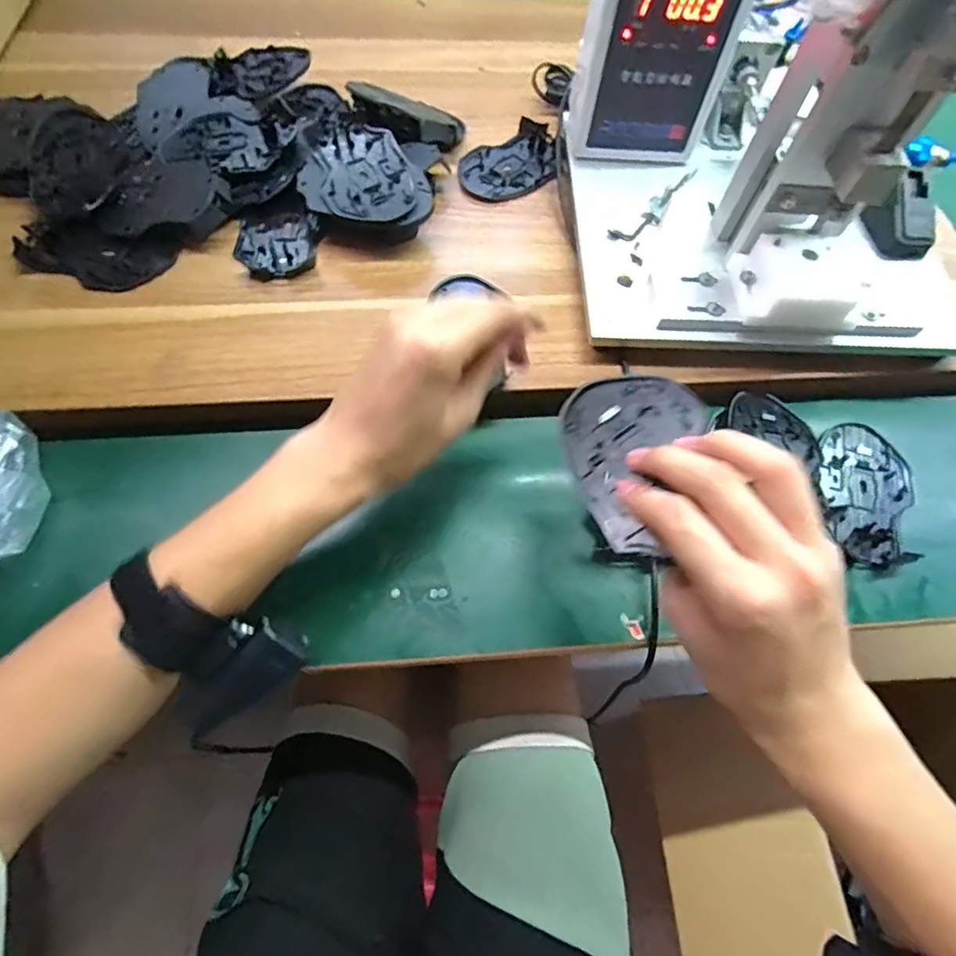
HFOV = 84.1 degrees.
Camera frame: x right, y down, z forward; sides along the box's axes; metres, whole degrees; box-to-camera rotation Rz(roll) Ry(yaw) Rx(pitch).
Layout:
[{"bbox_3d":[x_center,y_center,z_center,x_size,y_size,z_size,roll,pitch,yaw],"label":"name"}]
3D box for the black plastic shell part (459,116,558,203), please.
[{"bbox_3d":[0.030,-0.300,0.503,0.104,0.014,0.076,-27,69,-15],"label":"black plastic shell part"}]

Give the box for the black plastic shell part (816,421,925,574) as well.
[{"bbox_3d":[0.289,0.011,0.394,0.070,0.010,0.110,24,66,8],"label":"black plastic shell part"}]

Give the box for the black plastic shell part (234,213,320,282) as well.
[{"bbox_3d":[-0.166,-0.192,0.441,0.061,0.010,0.070,-2,65,-5],"label":"black plastic shell part"}]

